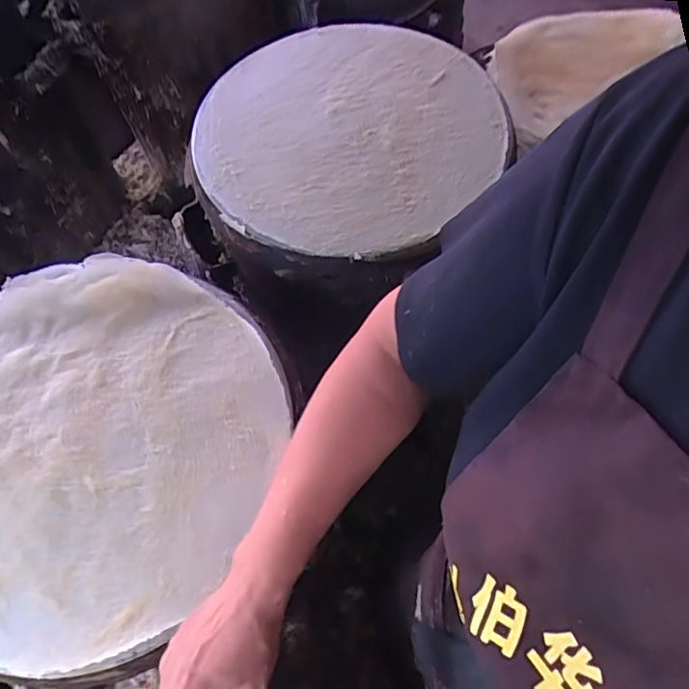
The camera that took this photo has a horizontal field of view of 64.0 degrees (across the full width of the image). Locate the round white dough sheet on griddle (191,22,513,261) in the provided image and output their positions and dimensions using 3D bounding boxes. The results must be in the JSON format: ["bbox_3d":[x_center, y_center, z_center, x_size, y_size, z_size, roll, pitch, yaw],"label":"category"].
[{"bbox_3d":[0.012,-0.260,0.653,0.352,0.035,0.374,26,66,16],"label":"round white dough sheet on griddle"}]

